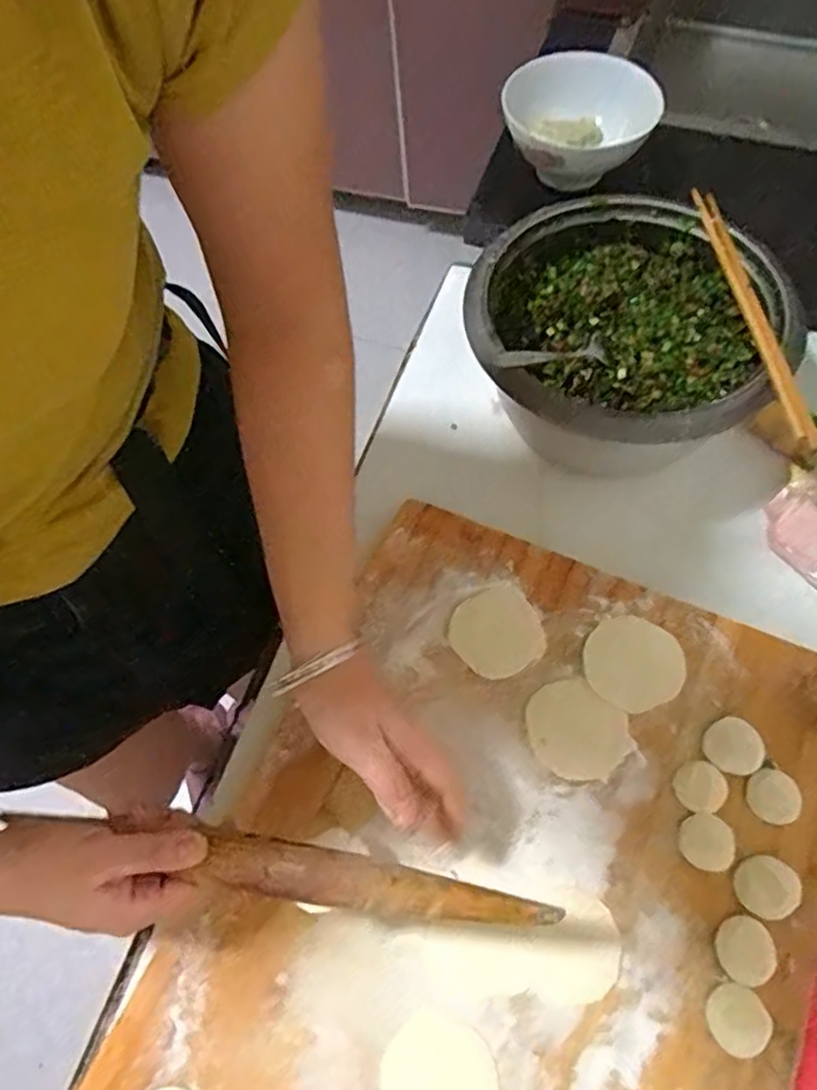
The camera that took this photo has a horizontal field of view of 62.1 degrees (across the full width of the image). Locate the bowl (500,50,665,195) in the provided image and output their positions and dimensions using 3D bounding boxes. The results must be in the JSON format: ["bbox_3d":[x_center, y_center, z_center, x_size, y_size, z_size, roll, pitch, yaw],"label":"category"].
[{"bbox_3d":[0.160,-0.414,0.658,0.133,0.065,0.125,-1,64,2],"label":"bowl"}]

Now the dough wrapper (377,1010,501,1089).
[{"bbox_3d":[0.017,0.313,0.395,0.064,0.004,0.066,-40,62,-14],"label":"dough wrapper"}]

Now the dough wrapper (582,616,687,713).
[{"bbox_3d":[0.164,0.085,0.495,0.069,0.005,0.068,-1,64,2],"label":"dough wrapper"}]

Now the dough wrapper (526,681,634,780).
[{"bbox_3d":[0.117,0.130,0.477,0.062,0.004,0.069,-42,70,-17],"label":"dough wrapper"}]

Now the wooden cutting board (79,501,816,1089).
[{"bbox_3d":[0.037,0.253,0.419,0.359,0.021,0.547,23,67,13],"label":"wooden cutting board"}]

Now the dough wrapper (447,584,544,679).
[{"bbox_3d":[0.066,0.066,0.511,0.065,0.004,0.065,-30,67,-12],"label":"dough wrapper"}]

